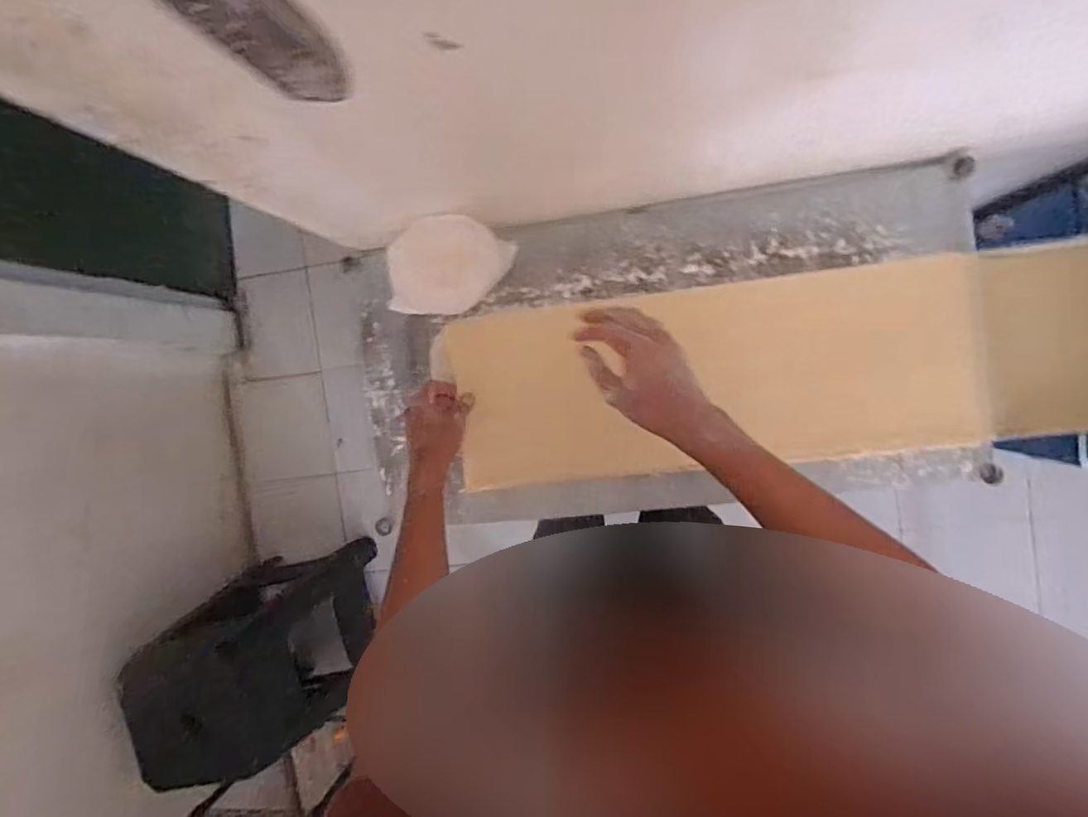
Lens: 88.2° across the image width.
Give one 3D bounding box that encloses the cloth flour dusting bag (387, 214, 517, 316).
[{"bbox_3d":[-0.111,-0.172,0.700,0.138,0.112,0.096,-10,92,9],"label":"cloth flour dusting bag"}]

